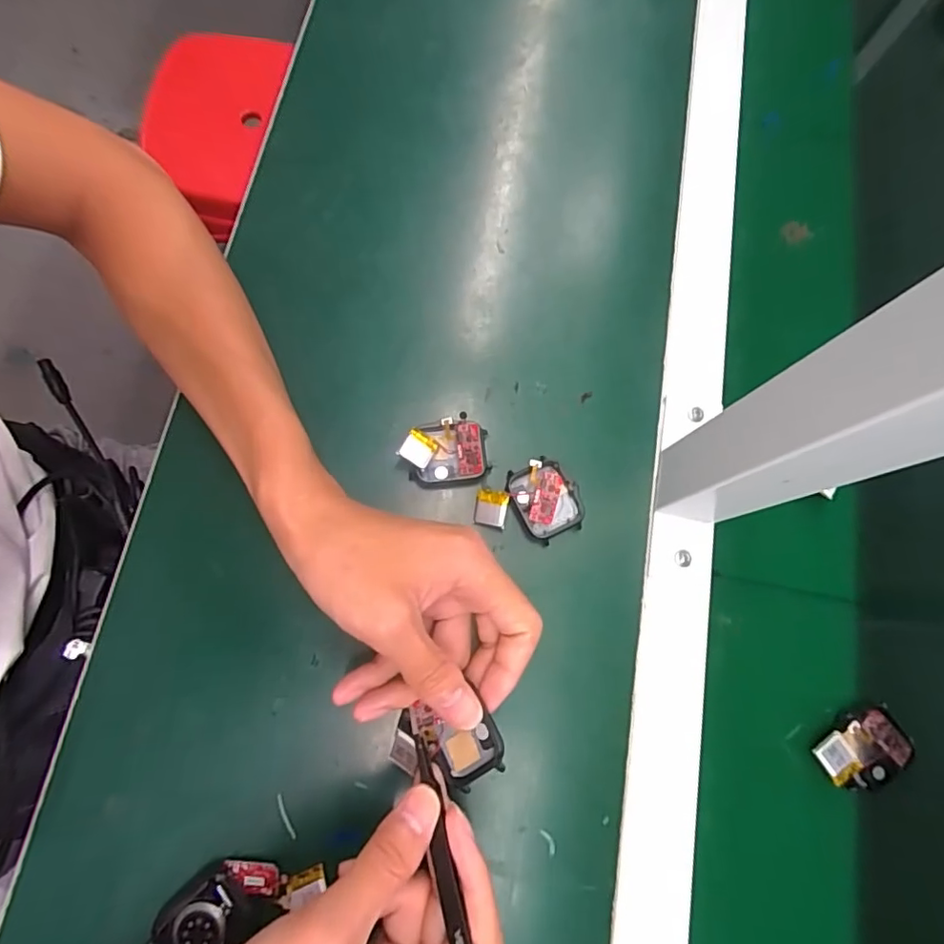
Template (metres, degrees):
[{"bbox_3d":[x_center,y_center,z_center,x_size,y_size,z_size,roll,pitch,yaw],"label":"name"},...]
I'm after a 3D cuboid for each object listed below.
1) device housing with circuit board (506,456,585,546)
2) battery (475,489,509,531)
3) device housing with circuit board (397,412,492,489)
[{"bbox_3d":[0.044,0.016,0.326,0.038,0.012,0.046,-25,78,-12],"label":"device housing with circuit board"},{"bbox_3d":[0.011,0.022,0.321,0.018,0.004,0.022,10,94,15],"label":"battery"},{"bbox_3d":[-0.016,-0.012,0.326,0.049,0.022,0.037,-3,75,-7],"label":"device housing with circuit board"}]

